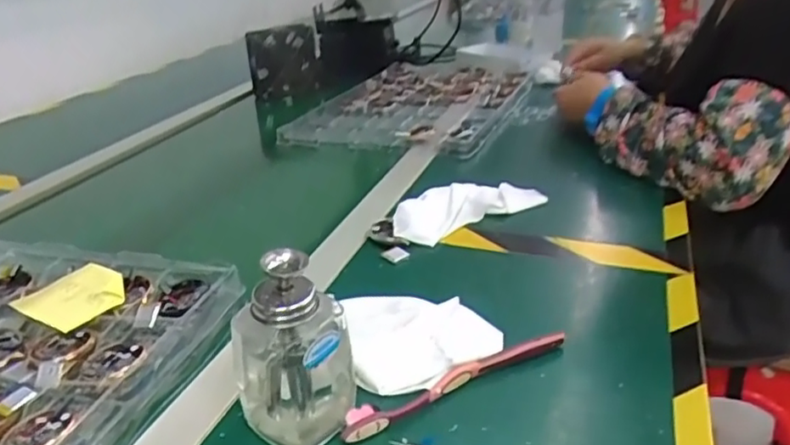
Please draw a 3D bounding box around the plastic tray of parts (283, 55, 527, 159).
[{"bbox_3d":[0.048,-0.228,1.106,0.329,0.029,0.521,8,28,20],"label":"plastic tray of parts"}]

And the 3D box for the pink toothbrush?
[{"bbox_3d":[0.043,0.108,0.427,0.177,0.016,0.017,-16,30,-27],"label":"pink toothbrush"}]

